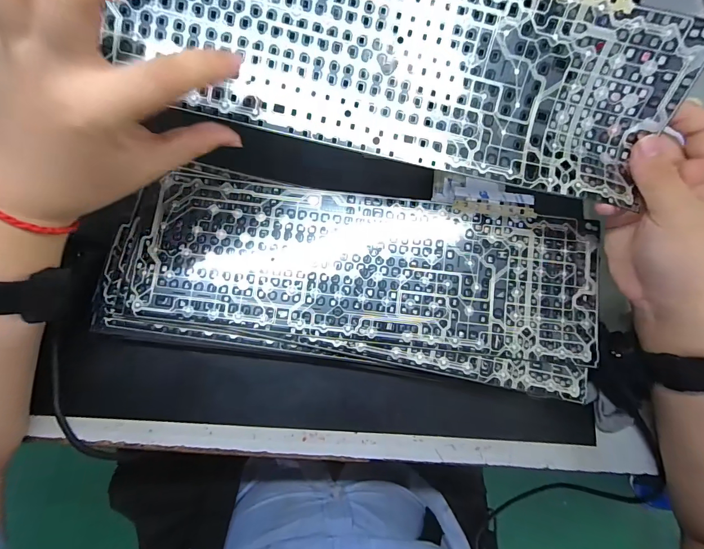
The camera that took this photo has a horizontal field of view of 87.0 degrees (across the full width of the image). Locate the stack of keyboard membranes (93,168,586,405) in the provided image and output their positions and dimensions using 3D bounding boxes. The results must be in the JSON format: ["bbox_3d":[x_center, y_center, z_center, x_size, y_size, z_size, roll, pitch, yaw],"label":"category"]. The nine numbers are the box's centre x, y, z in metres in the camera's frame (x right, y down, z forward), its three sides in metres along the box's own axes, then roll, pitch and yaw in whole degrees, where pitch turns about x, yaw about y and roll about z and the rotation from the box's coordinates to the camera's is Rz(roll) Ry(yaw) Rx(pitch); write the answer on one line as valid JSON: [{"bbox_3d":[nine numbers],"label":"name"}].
[{"bbox_3d":[0.008,-0.008,0.298,0.375,0.017,0.156,8,80,1],"label":"stack of keyboard membranes"}]

